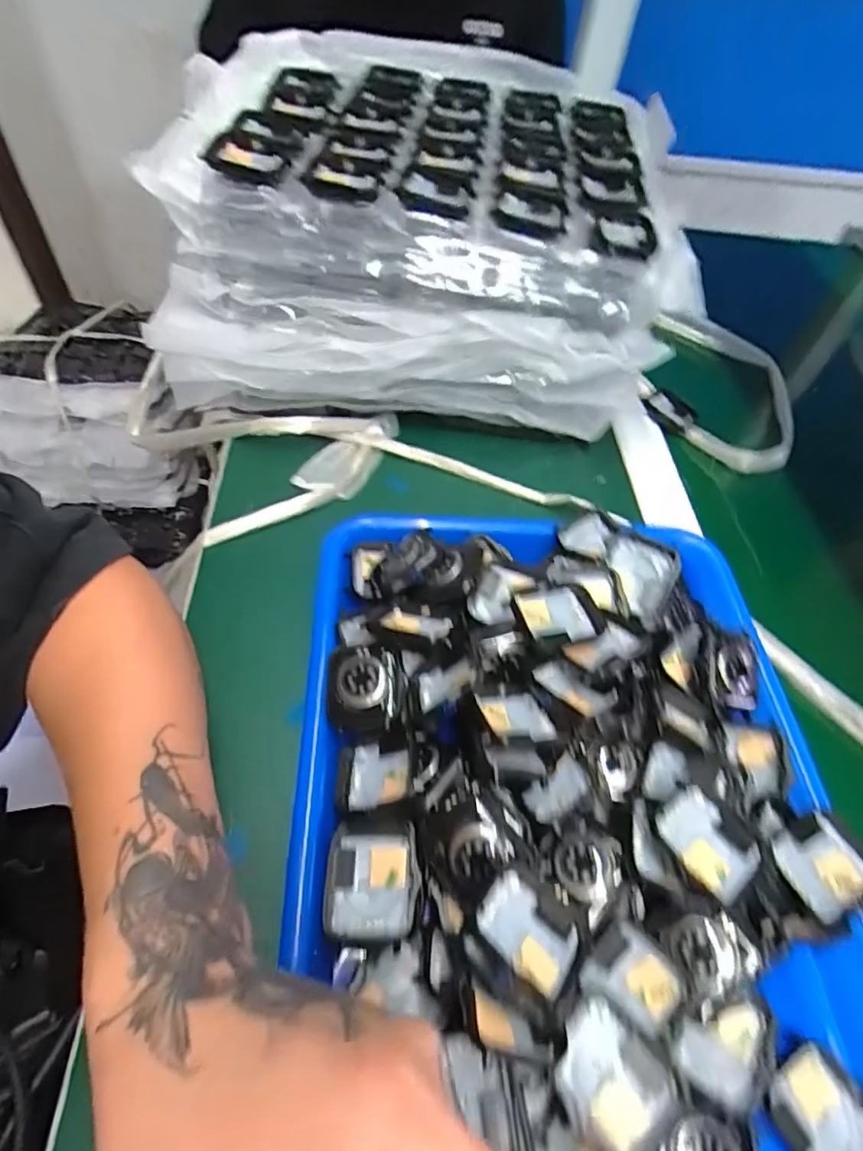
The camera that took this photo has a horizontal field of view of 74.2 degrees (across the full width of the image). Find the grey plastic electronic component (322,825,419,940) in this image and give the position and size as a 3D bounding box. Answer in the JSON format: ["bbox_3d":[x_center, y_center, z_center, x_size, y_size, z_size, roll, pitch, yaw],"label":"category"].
[{"bbox_3d":[-0.025,0.127,0.239,0.037,0.015,0.042,4,53,-2],"label":"grey plastic electronic component"}]

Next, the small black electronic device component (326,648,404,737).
[{"bbox_3d":[-0.032,0.055,0.279,0.036,0.015,0.041,-2,53,-7],"label":"small black electronic device component"}]

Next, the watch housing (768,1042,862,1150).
[{"bbox_3d":[0.153,0.210,0.218,0.035,0.007,0.043,-28,60,-24],"label":"watch housing"}]

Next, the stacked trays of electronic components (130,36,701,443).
[{"bbox_3d":[-0.012,-0.260,0.448,0.339,0.186,0.266,2,53,-4],"label":"stacked trays of electronic components"}]

